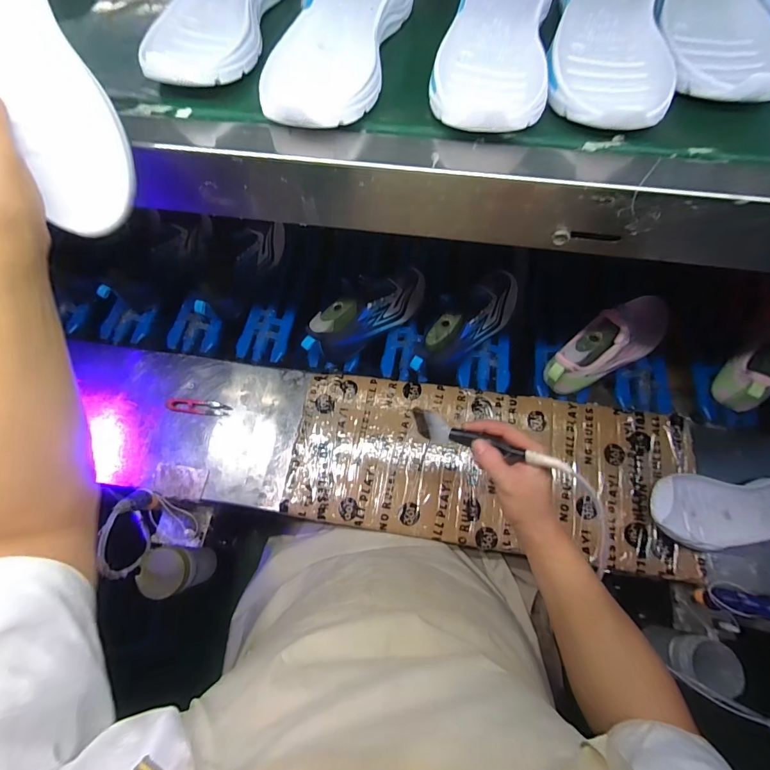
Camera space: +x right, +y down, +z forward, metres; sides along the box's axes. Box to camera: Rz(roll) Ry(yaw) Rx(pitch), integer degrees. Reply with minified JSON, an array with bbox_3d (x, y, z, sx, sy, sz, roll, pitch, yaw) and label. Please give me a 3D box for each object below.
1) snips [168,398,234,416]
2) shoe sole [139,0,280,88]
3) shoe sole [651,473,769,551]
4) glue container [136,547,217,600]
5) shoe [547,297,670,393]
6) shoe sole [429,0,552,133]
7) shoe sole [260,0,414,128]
[{"bbox_3d":[-0.315,0.037,0.648,0.108,0.010,0.026,3,72,3],"label":"snips"},{"bbox_3d":[-0.165,-0.369,0.376,0.102,0.042,0.256,10,72,6],"label":"shoe sole"},{"bbox_3d":[0.505,0.181,0.545,0.249,0.049,0.097,2,72,3],"label":"shoe sole"},{"bbox_3d":[-0.346,0.310,0.650,0.074,0.121,0.072,0,72,2],"label":"glue container"},{"bbox_3d":[0.380,-0.076,0.625,0.264,0.080,0.088,-29,73,-7],"label":"shoe"},{"bbox_3d":[0.100,-0.316,0.339,0.094,0.036,0.232,10,72,6],"label":"shoe sole"},{"bbox_3d":[-0.044,-0.320,0.354,0.099,0.048,0.245,13,73,6],"label":"shoe sole"}]

